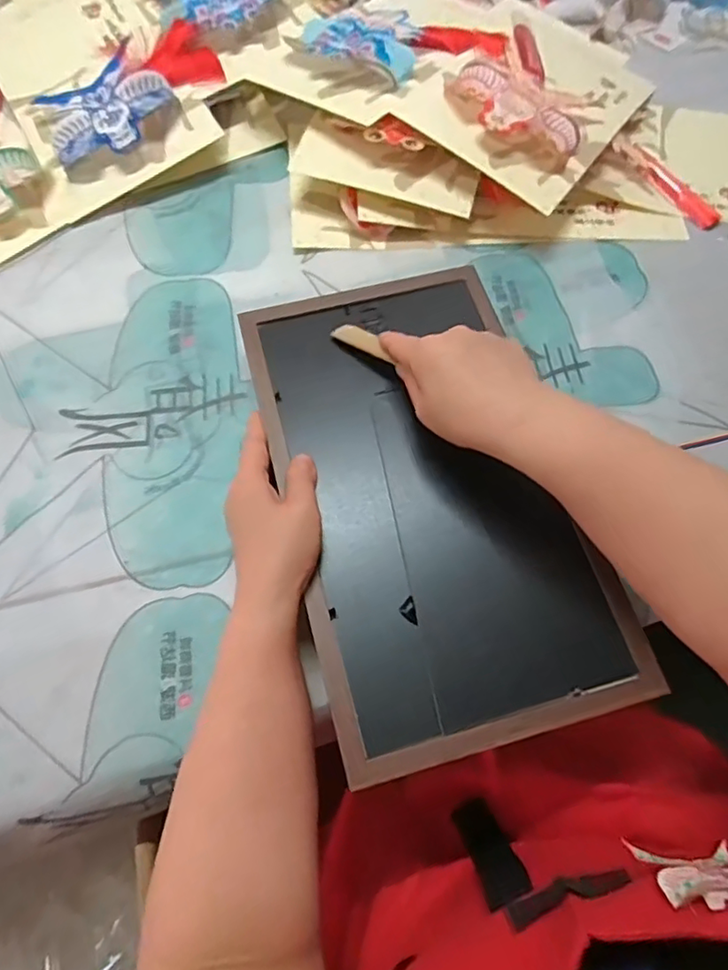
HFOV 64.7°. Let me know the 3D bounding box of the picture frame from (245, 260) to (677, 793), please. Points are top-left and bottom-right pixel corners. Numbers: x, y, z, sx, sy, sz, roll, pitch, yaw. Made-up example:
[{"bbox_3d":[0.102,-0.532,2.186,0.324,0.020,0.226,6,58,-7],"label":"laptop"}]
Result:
[{"bbox_3d":[0.036,-0.005,0.401,0.196,0.013,0.347,-18,67,-8],"label":"picture frame"}]

